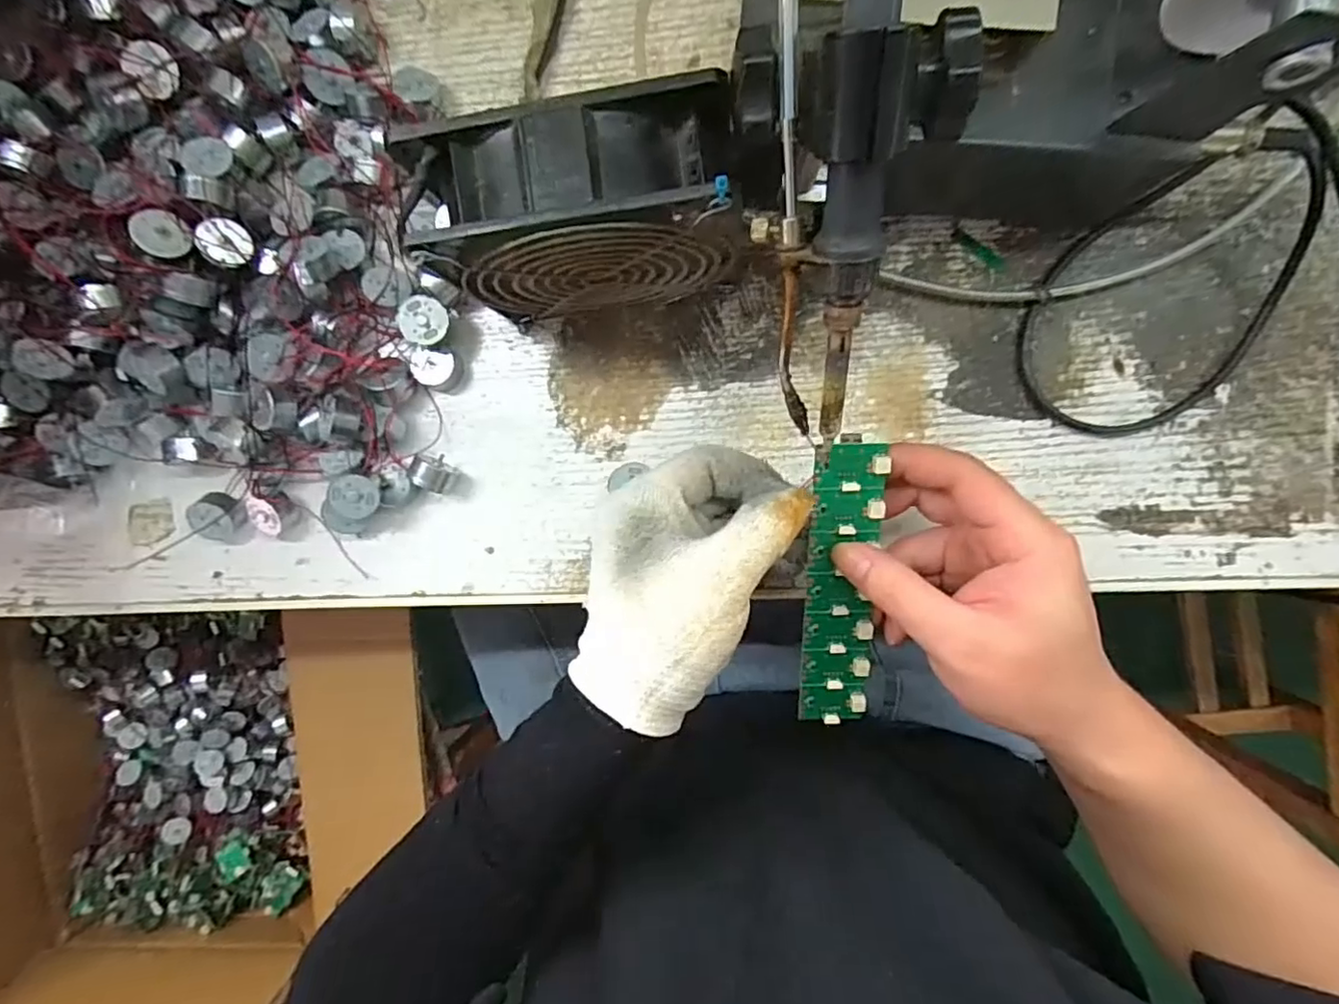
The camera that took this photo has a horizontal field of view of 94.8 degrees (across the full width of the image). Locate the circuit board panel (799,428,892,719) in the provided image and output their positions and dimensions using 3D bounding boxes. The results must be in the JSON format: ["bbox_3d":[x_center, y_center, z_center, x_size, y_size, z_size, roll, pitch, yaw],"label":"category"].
[{"bbox_3d":[0.077,0.040,0.277,0.030,0.007,0.138,-1,109,3],"label":"circuit board panel"}]

